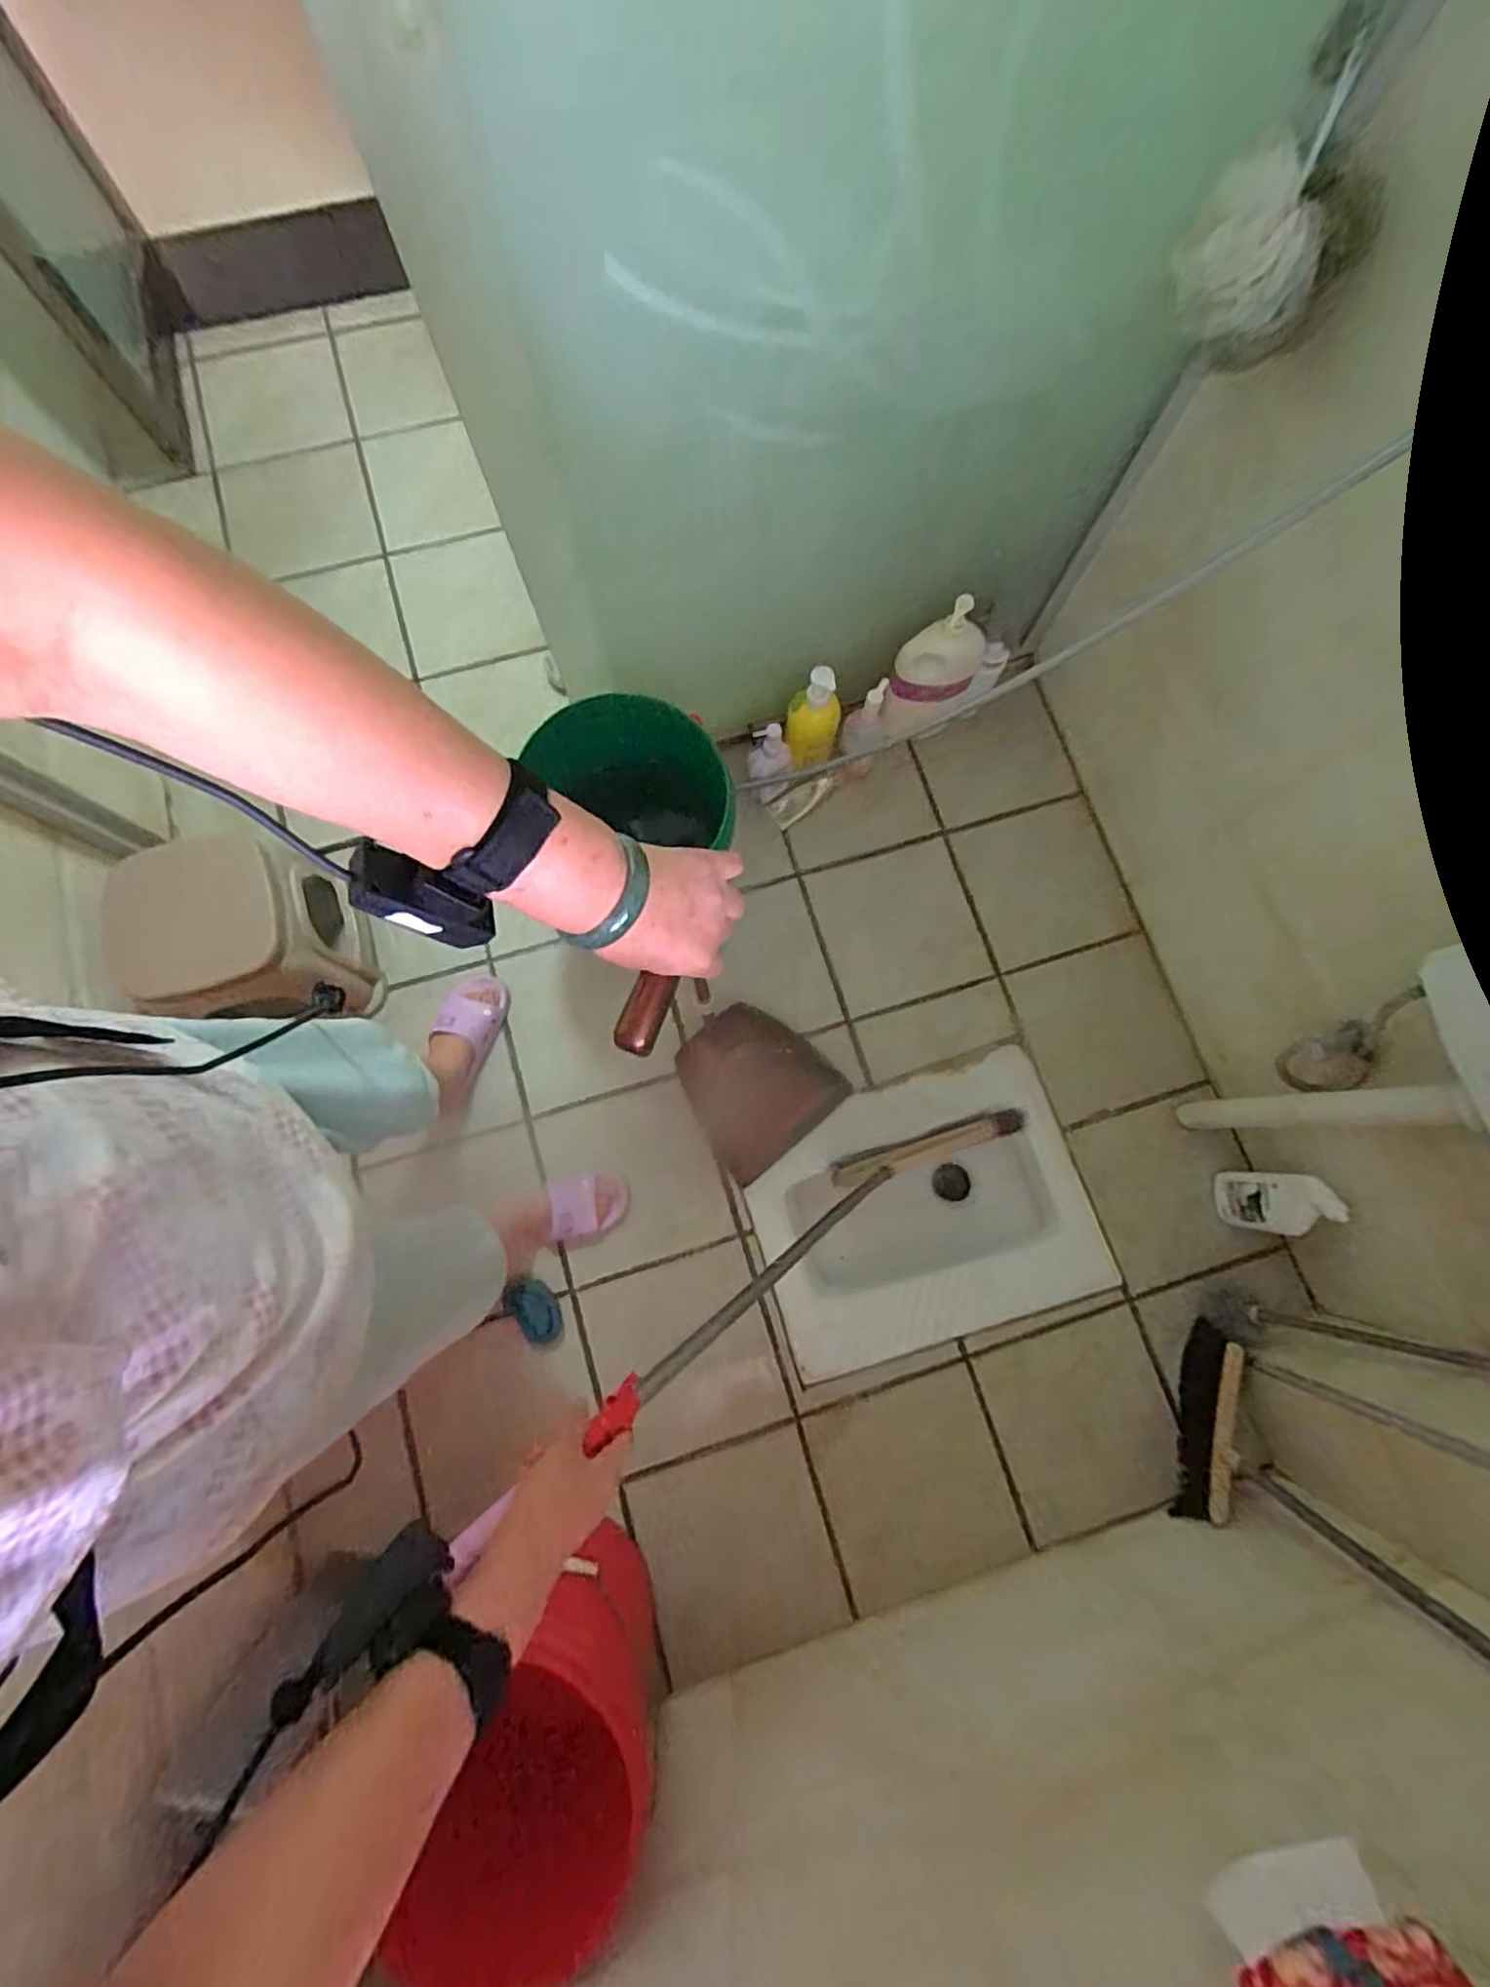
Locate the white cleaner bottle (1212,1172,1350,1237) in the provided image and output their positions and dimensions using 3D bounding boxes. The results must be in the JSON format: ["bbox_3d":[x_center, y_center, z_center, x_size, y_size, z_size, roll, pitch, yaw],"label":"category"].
[{"bbox_3d":[0.845,0.336,1.117,0.075,0.202,0.097,3,78,1],"label":"white cleaner bottle"}]

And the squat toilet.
[{"bbox_3d":[0.308,0.397,1.294,0.564,0.200,0.424,-17,80,-3],"label":"squat toilet"}]

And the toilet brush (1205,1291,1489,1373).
[{"bbox_3d":[0.890,0.491,0.960,0.063,0.434,0.065,7,76,-28],"label":"toilet brush"}]

